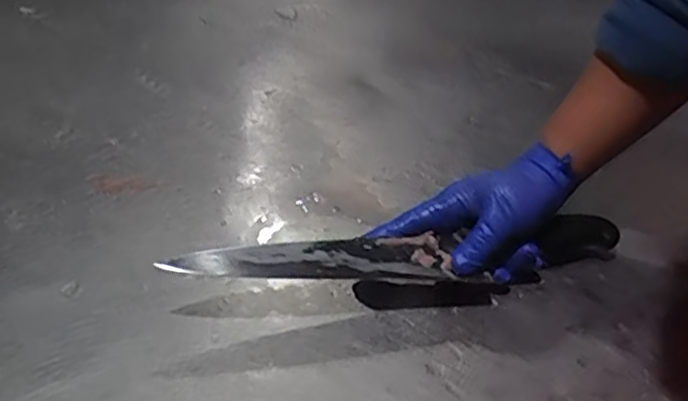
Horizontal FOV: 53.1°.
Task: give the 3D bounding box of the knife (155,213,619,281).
[{"bbox_3d":[0.050,0.044,0.521,0.347,0.027,0.041,-3,41,-15],"label":"knife"}]

